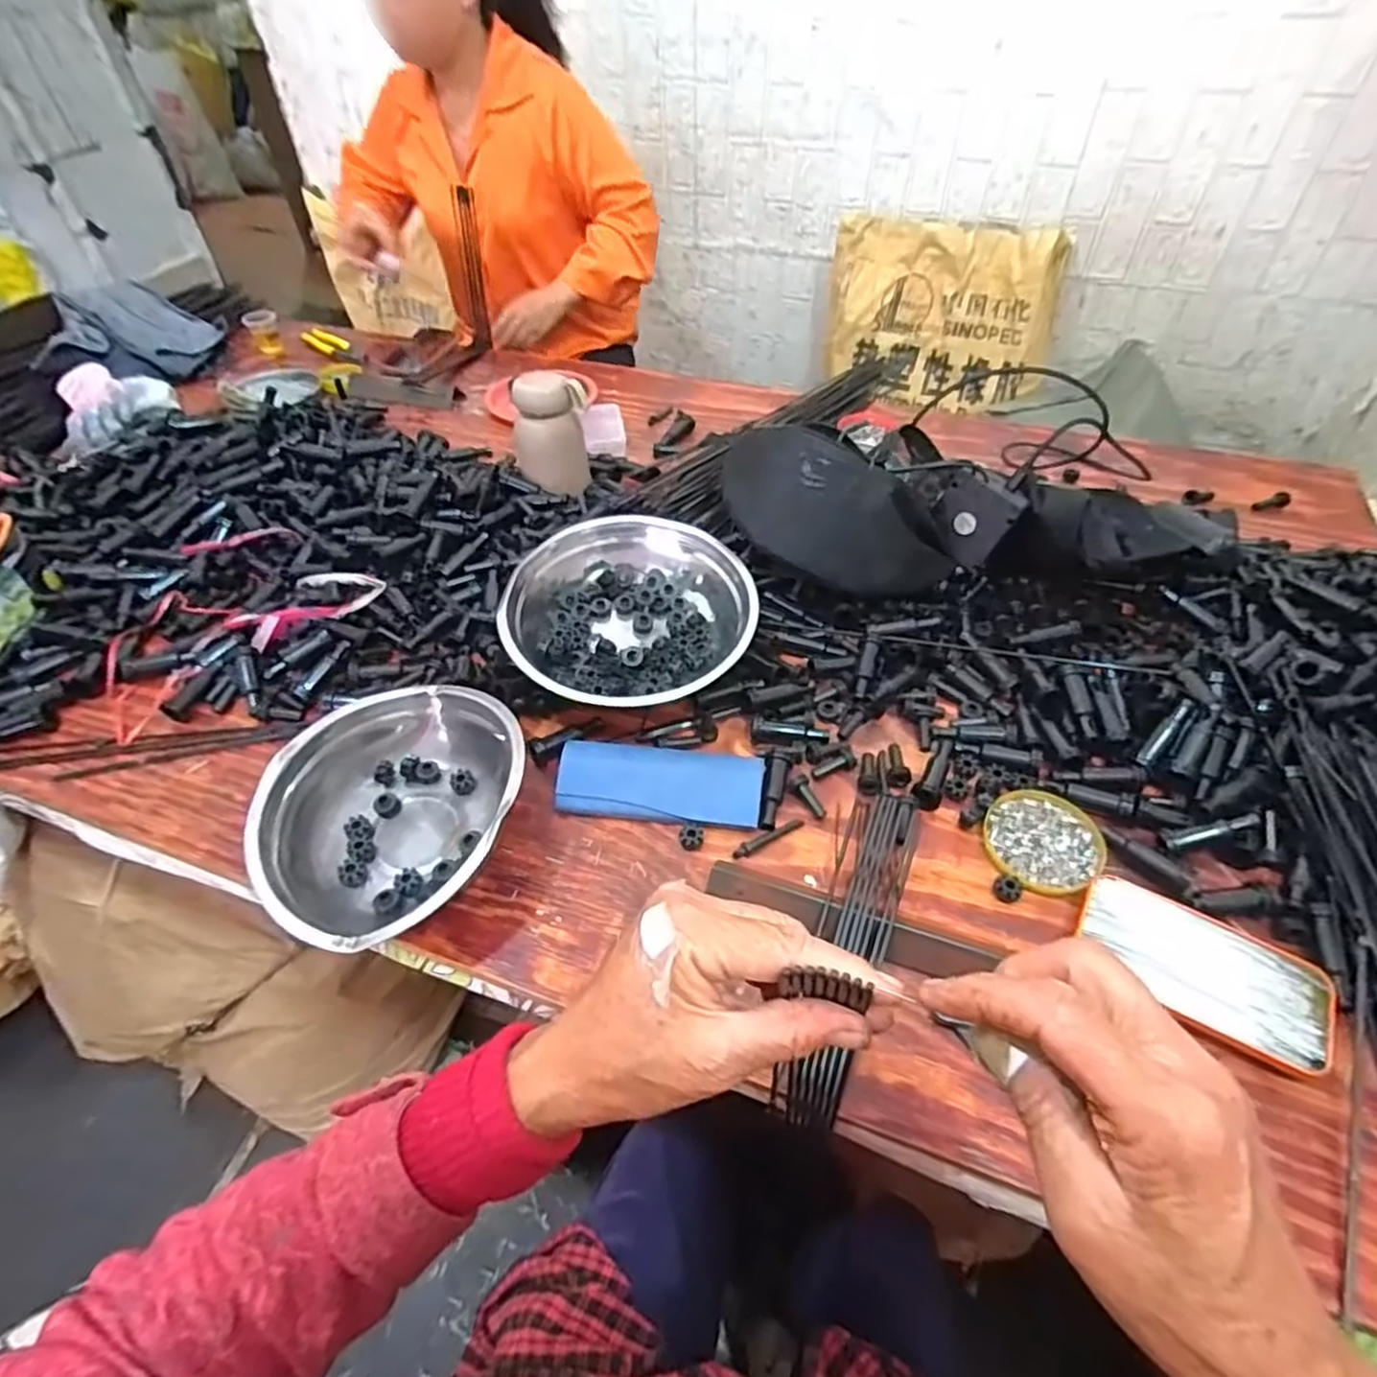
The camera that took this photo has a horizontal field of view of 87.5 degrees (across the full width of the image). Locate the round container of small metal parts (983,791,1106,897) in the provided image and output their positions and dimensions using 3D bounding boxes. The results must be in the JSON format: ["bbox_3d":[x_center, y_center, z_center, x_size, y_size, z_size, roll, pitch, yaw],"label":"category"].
[{"bbox_3d":[0.268,0.115,0.544,0.080,0.012,0.088,-1,48,1],"label":"round container of small metal parts"}]

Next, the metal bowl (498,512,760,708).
[{"bbox_3d":[-0.054,-0.065,0.660,0.218,0.094,0.202,-18,67,-8],"label":"metal bowl"}]

